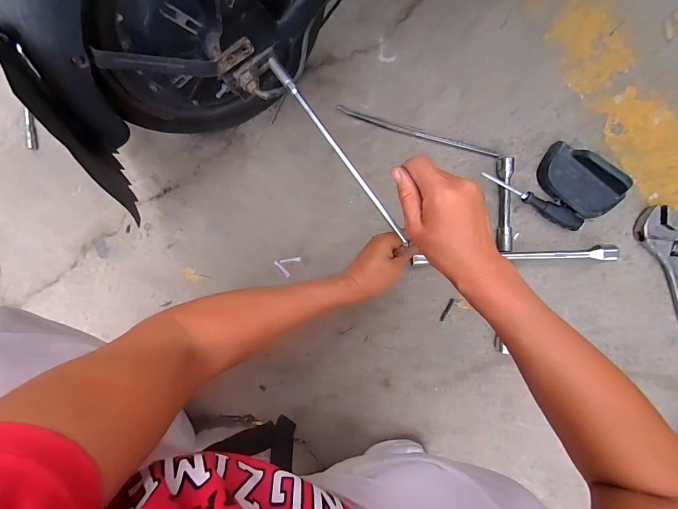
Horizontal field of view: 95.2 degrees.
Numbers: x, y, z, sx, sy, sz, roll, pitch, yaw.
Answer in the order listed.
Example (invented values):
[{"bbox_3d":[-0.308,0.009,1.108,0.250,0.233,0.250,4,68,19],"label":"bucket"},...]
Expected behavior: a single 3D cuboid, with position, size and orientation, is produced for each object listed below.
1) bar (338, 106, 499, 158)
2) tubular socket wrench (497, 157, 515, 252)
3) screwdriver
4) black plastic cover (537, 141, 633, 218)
[{"bbox_3d":[0.145,-0.226,0.575,0.302,0.013,0.012,17,93,0],"label":"bar"},{"bbox_3d":[0.303,-0.092,0.566,0.022,0.022,0.166,-1,93,1],"label":"tubular socket wrench"},{"bbox_3d":[0.351,-0.100,0.561,0.194,0.032,0.031,30,93,-1],"label":"screwdriver"},{"bbox_3d":[0.431,-0.126,0.551,0.150,0.053,0.082,40,93,-1],"label":"black plastic cover"}]

